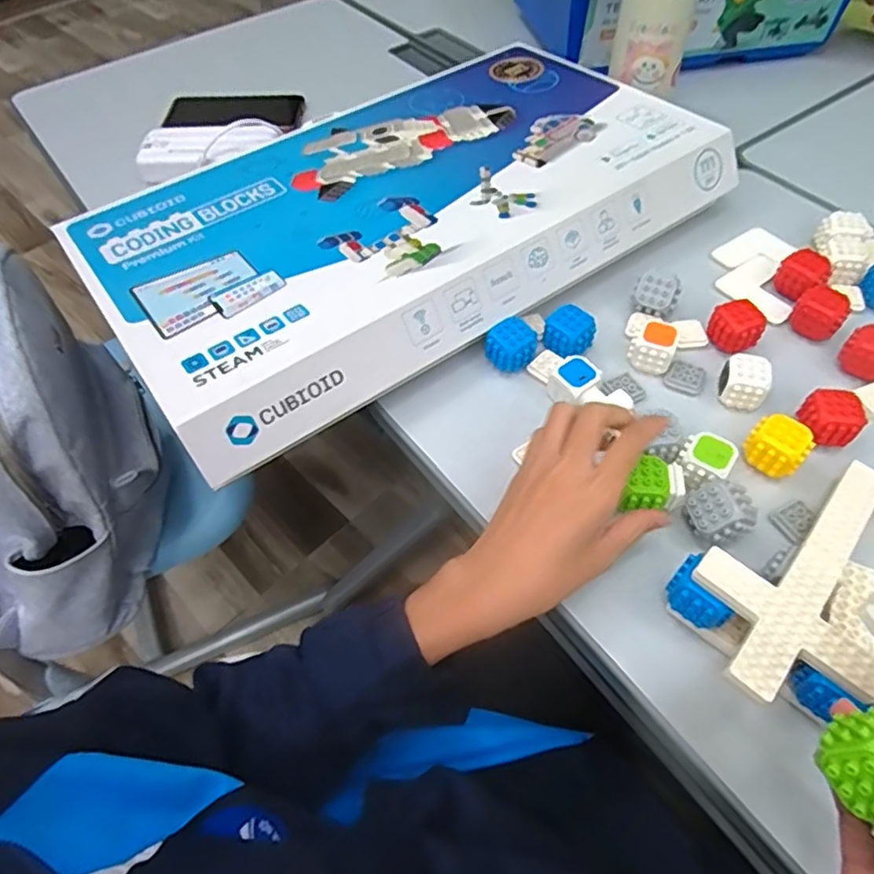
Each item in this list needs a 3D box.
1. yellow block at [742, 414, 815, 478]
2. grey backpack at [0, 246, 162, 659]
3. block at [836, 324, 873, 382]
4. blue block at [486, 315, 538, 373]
[{"bbox_3d":[0.240,0.007,0.440,0.038,0.032,0.030,33,62,22],"label":"yellow block"},{"bbox_3d":[-0.389,0.009,0.598,0.174,0.338,0.270,-19,56,-11],"label":"grey backpack"},{"bbox_3d":[0.341,-0.068,0.485,0.036,0.035,0.039,-39,62,-23],"label":"block"},{"bbox_3d":[0.060,-0.073,0.503,0.035,0.030,0.035,37,63,24],"label":"blue block"}]

